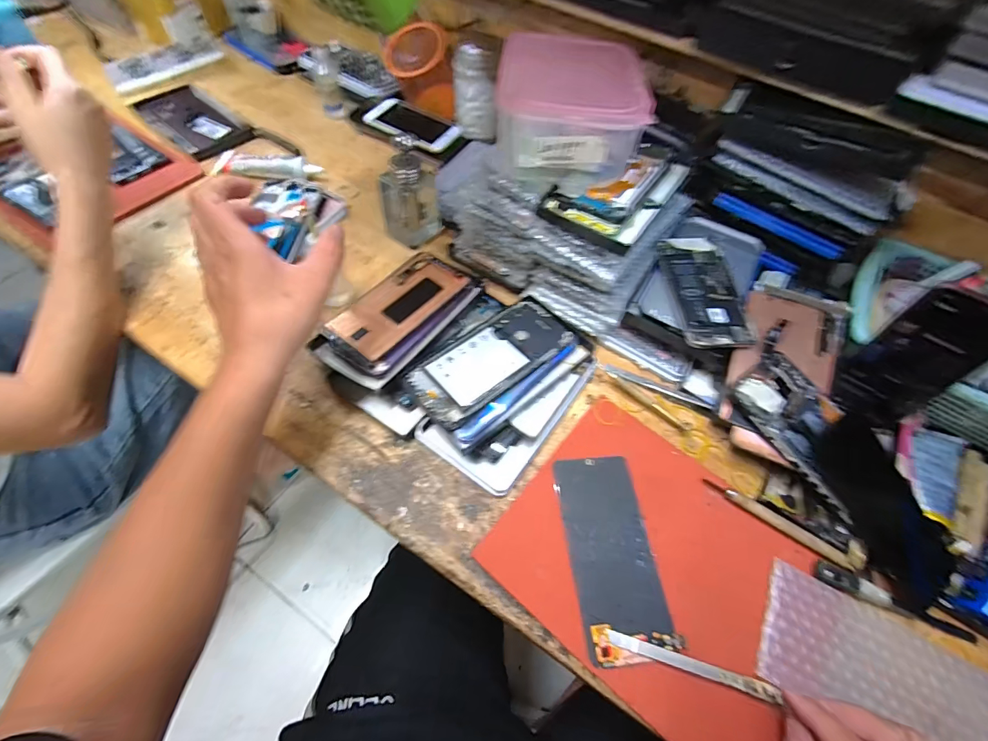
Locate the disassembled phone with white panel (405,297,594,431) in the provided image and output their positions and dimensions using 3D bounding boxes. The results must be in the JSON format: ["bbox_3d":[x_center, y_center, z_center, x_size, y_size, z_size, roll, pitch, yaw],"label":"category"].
[{"bbox_3d":[0.003,-0.015,0.420,0.176,0.012,0.085,-30,61,-20],"label":"disassembled phone with white panel"}]

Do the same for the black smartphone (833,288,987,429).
[{"bbox_3d":[0.386,-0.007,0.396,0.077,0.147,0.010,33,51,24],"label":"black smartphone"}]

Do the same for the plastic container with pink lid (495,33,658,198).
[{"bbox_3d":[0.076,-0.243,0.409,0.125,0.079,0.146,10,58,1],"label":"plastic container with pink lid"}]

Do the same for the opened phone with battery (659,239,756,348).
[{"bbox_3d":[0.224,-0.088,0.451,0.070,0.004,0.142,-1,59,-6],"label":"opened phone with battery"}]

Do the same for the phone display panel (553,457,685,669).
[{"bbox_3d":[0.098,0.149,0.355,0.070,0.006,0.155,-5,57,-5],"label":"phone display panel"}]

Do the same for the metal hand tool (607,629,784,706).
[{"bbox_3d":[0.144,0.217,0.314,0.119,0.008,0.010,14,64,11],"label":"metal hand tool"}]

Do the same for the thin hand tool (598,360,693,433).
[{"bbox_3d":[0.152,0.028,0.441,0.108,0.013,0.009,37,62,17],"label":"thin hand tool"}]

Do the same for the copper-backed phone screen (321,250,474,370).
[{"bbox_3d":[-0.101,-0.068,0.448,0.078,0.007,0.154,34,62,12],"label":"copper-backed phone screen"}]

